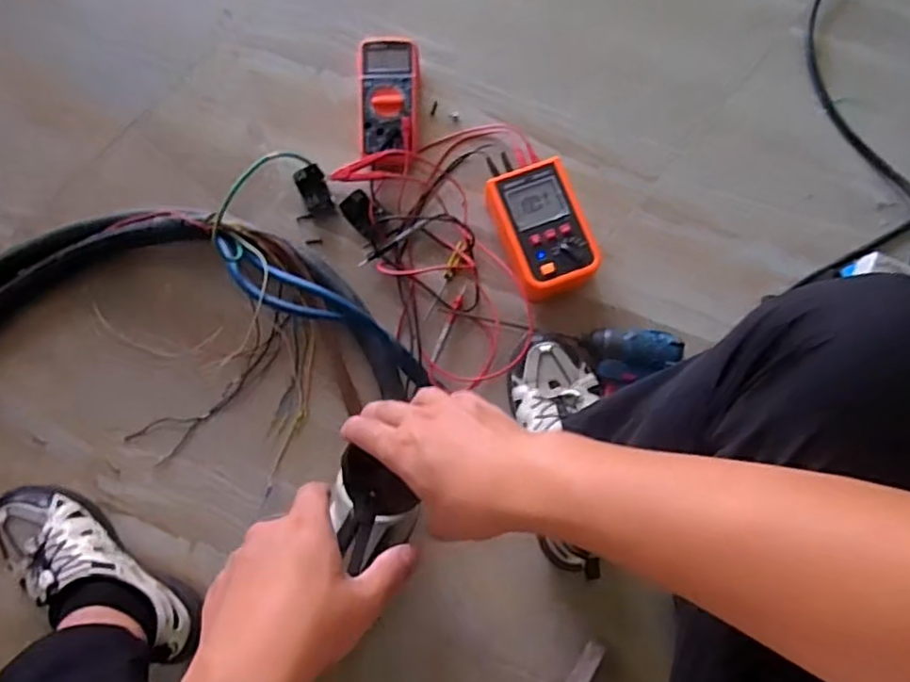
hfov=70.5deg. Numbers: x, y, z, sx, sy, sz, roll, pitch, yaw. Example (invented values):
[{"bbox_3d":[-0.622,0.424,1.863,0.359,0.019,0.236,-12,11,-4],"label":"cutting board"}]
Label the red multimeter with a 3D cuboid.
[{"bbox_3d":[-0.087,-0.318,0.872,0.079,0.031,0.193,-4,78,0],"label":"red multimeter"}]

